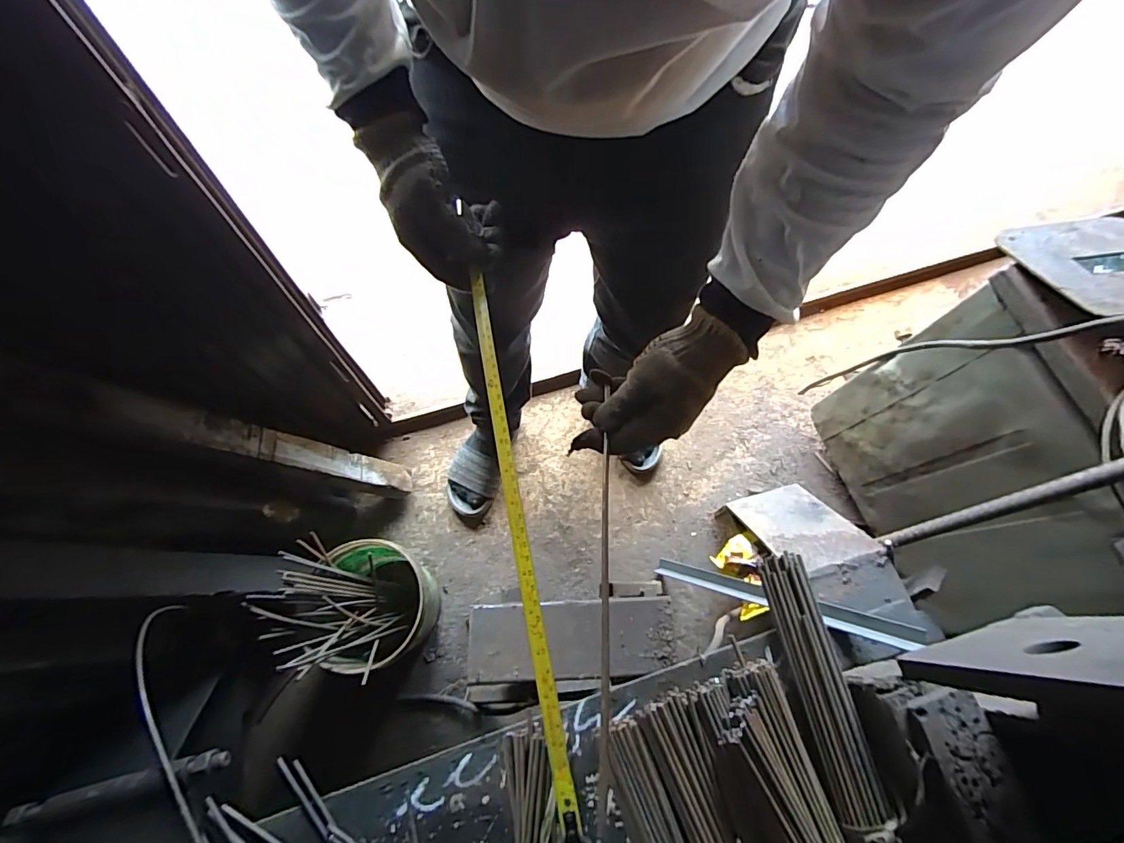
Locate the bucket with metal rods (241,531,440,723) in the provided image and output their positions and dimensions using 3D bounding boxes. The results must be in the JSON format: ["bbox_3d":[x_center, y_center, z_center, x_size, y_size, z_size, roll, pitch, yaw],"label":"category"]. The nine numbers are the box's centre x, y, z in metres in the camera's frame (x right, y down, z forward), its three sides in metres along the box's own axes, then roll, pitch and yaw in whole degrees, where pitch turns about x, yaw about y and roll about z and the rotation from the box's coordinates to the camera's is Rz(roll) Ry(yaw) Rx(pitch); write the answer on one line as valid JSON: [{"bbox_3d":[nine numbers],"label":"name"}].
[{"bbox_3d":[-0.336,0.306,0.813,0.203,0.259,0.209,1,67,-2],"label":"bucket with metal rods"}]

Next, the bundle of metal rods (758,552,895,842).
[{"bbox_3d":[0.277,0.285,0.514,0.054,0.038,0.274,-10,68,-7],"label":"bundle of metal rods"}]

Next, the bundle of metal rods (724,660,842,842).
[{"bbox_3d":[0.225,0.358,0.462,0.079,0.044,0.222,-17,69,-9],"label":"bundle of metal rods"}]

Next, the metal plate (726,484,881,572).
[{"bbox_3d":[0.415,0.181,0.853,0.151,0.219,0.010,-15,112,-6],"label":"metal plate"}]

